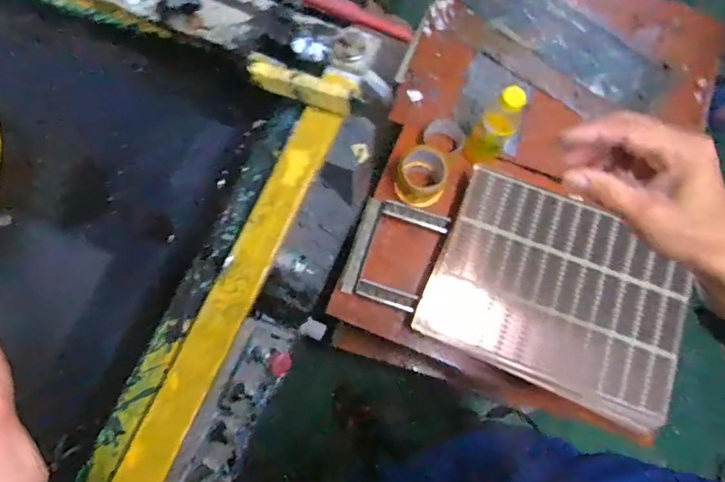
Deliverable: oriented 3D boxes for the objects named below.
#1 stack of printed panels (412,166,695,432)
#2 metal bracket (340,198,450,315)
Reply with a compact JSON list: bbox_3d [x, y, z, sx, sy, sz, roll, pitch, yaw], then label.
[{"bbox_3d":[0.366,0.094,0.888,0.452,0.027,0.340,23,85,4],"label":"stack of printed panels"},{"bbox_3d":[0.062,0.025,0.941,0.165,0.029,0.203,17,75,3],"label":"metal bracket"}]

